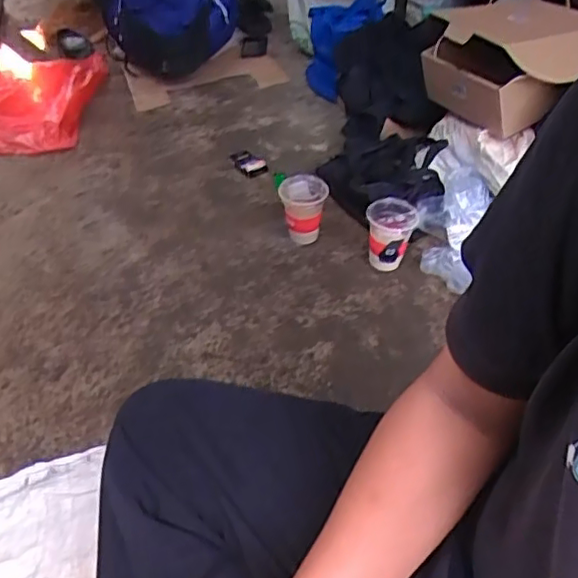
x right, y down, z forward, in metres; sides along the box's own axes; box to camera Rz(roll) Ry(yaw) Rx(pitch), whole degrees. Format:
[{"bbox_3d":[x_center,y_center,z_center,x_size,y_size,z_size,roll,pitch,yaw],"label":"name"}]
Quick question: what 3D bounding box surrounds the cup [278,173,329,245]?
[{"bbox_3d":[0.028,-0.146,1.171,0.090,0.112,0.095,0,40,0],"label":"cup"}]

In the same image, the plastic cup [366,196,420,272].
[{"bbox_3d":[0.183,-0.093,1.114,0.087,0.110,0.090,0,40,0],"label":"plastic cup"}]

